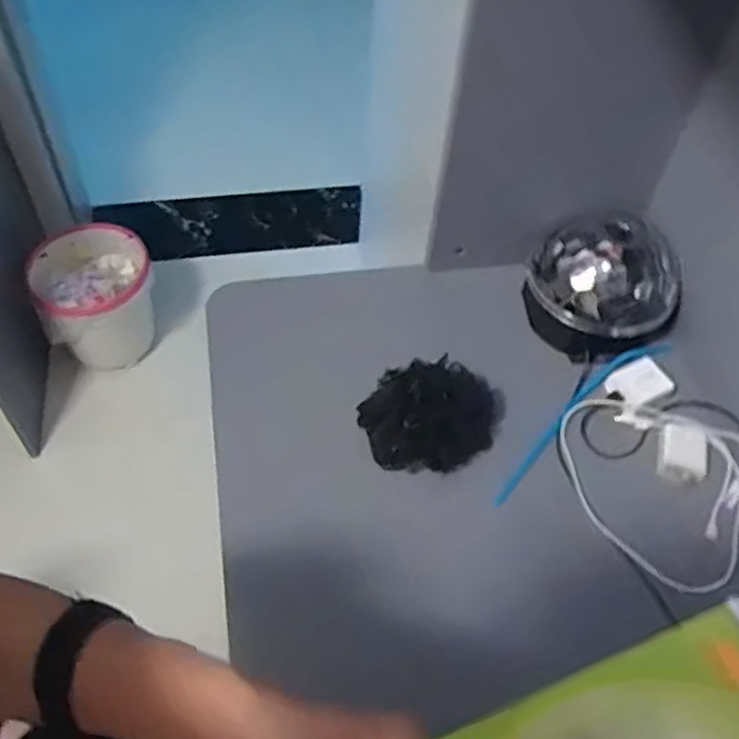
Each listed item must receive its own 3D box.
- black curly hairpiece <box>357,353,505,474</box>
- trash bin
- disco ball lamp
[{"bbox_3d":[0.062,0.047,0.737,0.143,0.068,0.121,9,54,3],"label":"black curly hairpiece"},{"bbox_3d":[-0.603,-0.157,1.627,0.250,0.239,0.253,2,54,-2],"label":"trash bin"},{"bbox_3d":[0.262,-0.106,0.801,0.172,0.129,0.143,23,56,13],"label":"disco ball lamp"}]

